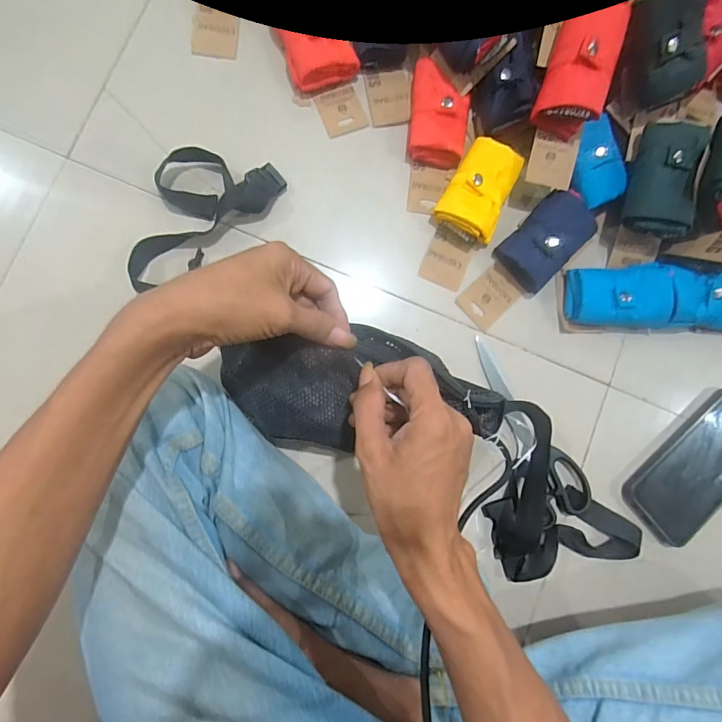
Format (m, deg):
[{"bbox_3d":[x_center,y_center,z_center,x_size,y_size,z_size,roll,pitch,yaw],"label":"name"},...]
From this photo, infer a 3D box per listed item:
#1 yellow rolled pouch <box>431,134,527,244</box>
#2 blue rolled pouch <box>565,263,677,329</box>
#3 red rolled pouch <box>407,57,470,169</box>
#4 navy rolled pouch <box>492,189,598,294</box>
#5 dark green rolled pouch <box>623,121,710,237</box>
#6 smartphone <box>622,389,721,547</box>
[{"bbox_3d":[0.119,-0.174,0.425,0.060,0.031,0.098,24,84,-2],"label":"yellow rolled pouch"},{"bbox_3d":[0.258,-0.063,0.421,0.093,0.034,0.060,-2,85,-4],"label":"blue rolled pouch"},{"bbox_3d":[0.081,-0.257,0.437,0.060,0.027,0.102,10,85,-3],"label":"red rolled pouch"},{"bbox_3d":[0.188,-0.123,0.429,0.098,0.033,0.061,-44,89,-6],"label":"navy rolled pouch"},{"bbox_3d":[0.294,-0.177,0.405,0.057,0.034,0.108,8,84,-5],"label":"dark green rolled pouch"},{"bbox_3d":[0.345,0.107,0.423,0.167,0.014,0.081,-42,89,-6],"label":"smartphone"}]

